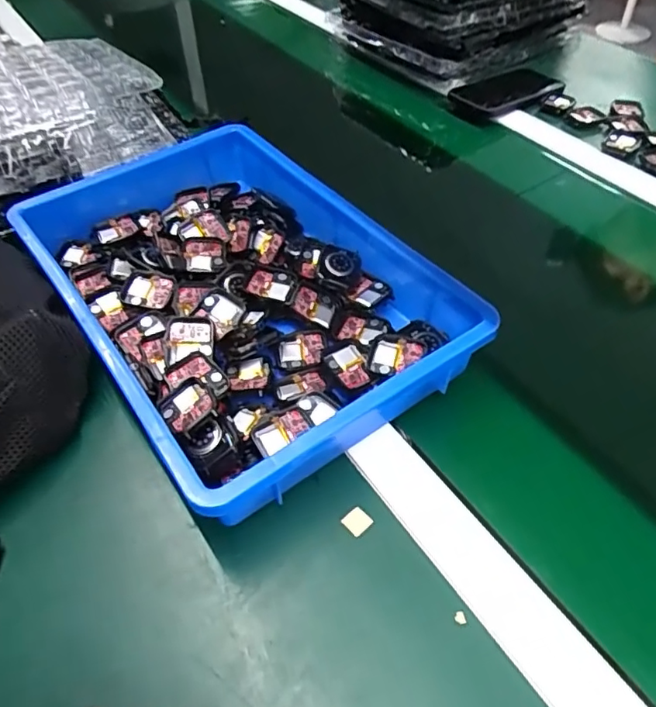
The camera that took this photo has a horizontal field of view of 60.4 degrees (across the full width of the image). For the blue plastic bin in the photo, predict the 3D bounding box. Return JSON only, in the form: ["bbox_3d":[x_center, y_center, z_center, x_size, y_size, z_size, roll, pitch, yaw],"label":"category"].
[{"bbox_3d":[-0.078,-0.058,0.483,0.250,0.069,0.370,-31,54,-21],"label":"blue plastic bin"}]

